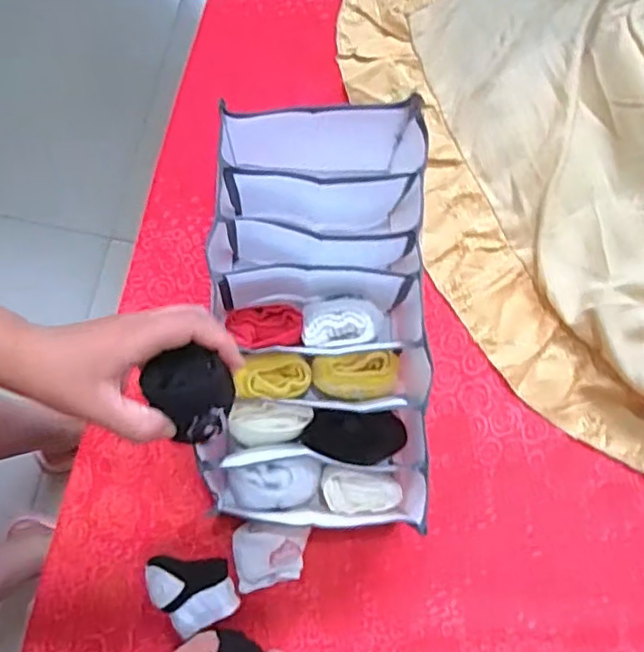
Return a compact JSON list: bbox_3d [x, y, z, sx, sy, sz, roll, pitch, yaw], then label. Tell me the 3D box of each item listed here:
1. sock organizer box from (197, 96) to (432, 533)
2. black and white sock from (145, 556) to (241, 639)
[{"bbox_3d":[0.000,-0.007,0.568,0.190,0.113,0.349,3,79,1],"label":"sock organizer box"},{"bbox_3d":[-0.113,0.231,0.551,0.071,0.027,0.071,0,85,-4],"label":"black and white sock"}]

